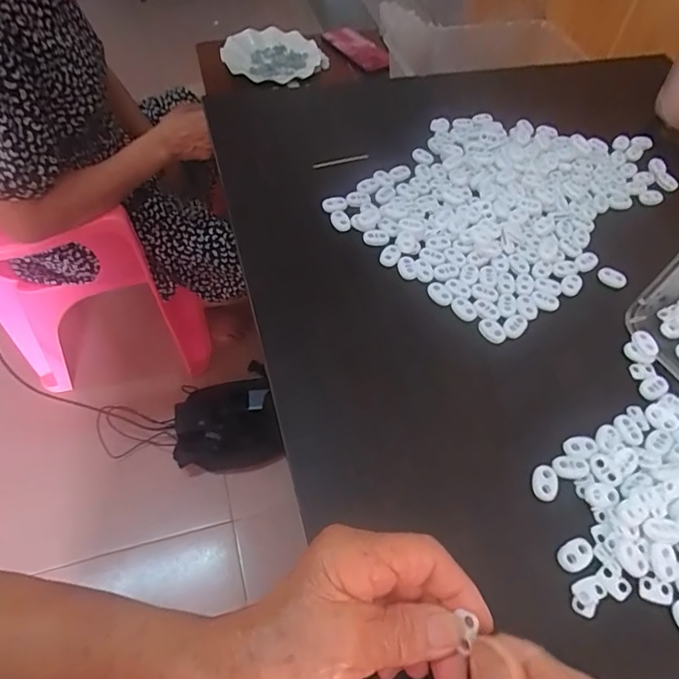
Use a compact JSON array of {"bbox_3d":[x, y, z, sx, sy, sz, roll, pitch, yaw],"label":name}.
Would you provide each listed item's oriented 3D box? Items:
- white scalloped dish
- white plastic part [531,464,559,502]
[{"bbox_3d":[-0.137,-0.560,1.010,0.193,0.042,0.186,3,57,-5],"label":"white scalloped dish"},{"bbox_3d":[0.133,0.093,0.334,0.017,0.004,0.023,11,57,6],"label":"white plastic part"}]

